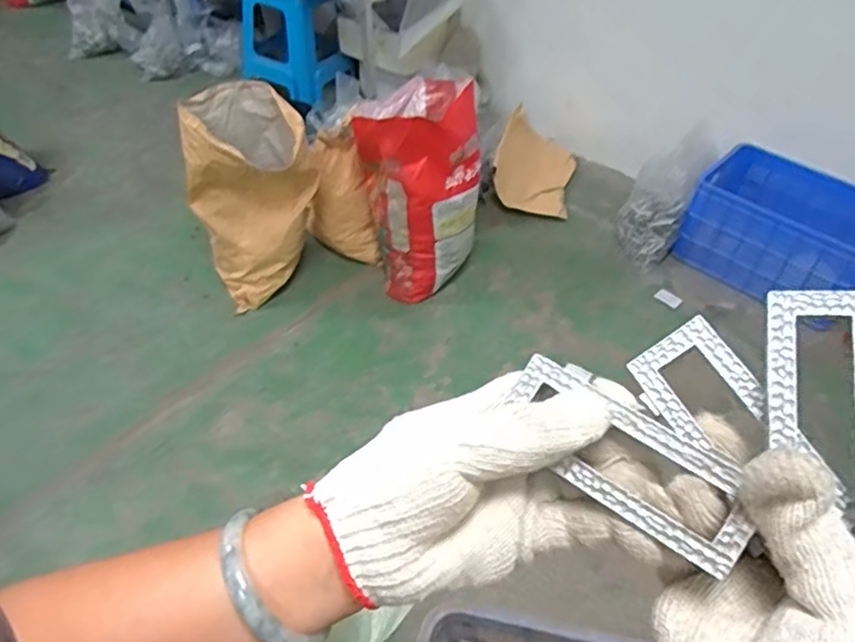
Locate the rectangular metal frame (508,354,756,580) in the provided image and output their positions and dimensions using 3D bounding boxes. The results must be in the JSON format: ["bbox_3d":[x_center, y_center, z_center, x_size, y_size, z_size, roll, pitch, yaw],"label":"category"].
[{"bbox_3d":[0.083,0.057,0.280,0.110,0.004,0.042,36,91,27],"label":"rectangular metal frame"}]

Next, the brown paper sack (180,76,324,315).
[{"bbox_3d":[-0.482,-0.333,1.816,0.316,0.548,0.259,-13,48,-17],"label":"brown paper sack"}]

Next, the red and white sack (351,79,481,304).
[{"bbox_3d":[-0.031,-0.358,1.825,0.330,0.521,0.318,3,45,-2],"label":"red and white sack"}]

